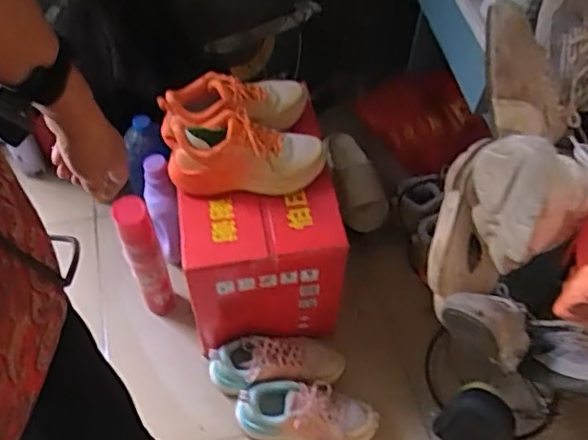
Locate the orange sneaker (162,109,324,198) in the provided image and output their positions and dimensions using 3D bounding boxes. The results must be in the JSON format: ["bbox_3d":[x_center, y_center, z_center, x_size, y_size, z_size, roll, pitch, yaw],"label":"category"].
[{"bbox_3d":[-0.081,-0.112,1.028,0.262,0.101,0.095,-3,54,-2],"label":"orange sneaker"}]

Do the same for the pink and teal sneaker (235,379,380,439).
[{"bbox_3d":[0.020,0.360,1.137,0.260,0.090,0.095,8,56,5],"label":"pink and teal sneaker"}]

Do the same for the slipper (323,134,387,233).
[{"bbox_3d":[0.145,-0.086,1.422,0.109,0.068,0.240,-30,68,27],"label":"slipper"}]

